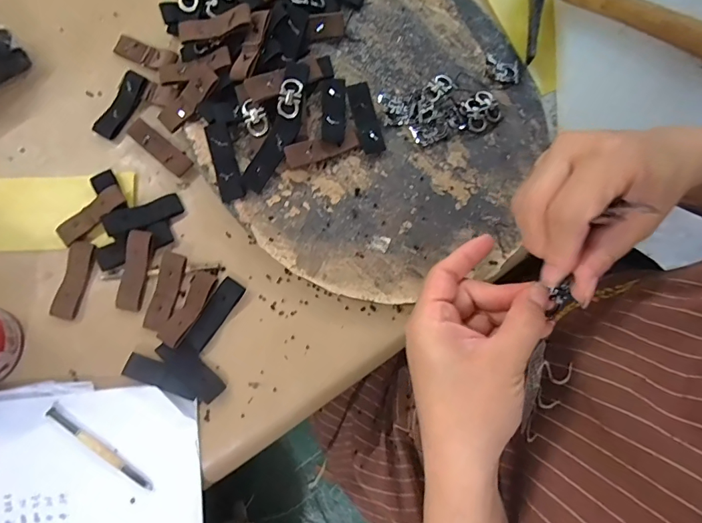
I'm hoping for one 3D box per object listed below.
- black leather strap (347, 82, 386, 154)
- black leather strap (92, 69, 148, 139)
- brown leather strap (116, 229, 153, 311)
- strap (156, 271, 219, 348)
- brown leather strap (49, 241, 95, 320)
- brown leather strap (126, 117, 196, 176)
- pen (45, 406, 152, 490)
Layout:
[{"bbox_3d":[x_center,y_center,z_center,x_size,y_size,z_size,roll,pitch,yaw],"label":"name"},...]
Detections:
[{"bbox_3d":[0.012,-0.122,0.361,0.019,0.010,0.065,-14,79,-3],"label":"black leather strap"},{"bbox_3d":[-0.201,-0.137,0.372,0.023,0.008,0.062,23,80,4],"label":"black leather strap"},{"bbox_3d":[-0.177,0.007,0.343,0.020,0.009,0.064,8,79,2],"label":"brown leather strap"},{"bbox_3d":[-0.130,0.037,0.337,0.021,0.008,0.062,27,80,5],"label":"strap"},{"bbox_3d":[-0.223,0.014,0.339,0.021,0.004,0.061,9,79,2],"label":"brown leather strap"},{"bbox_3d":[-0.163,-0.098,0.364,0.060,0.009,0.019,40,82,7],"label":"brown leather strap"},{"bbox_3d":[-0.189,0.140,0.316,0.096,0.004,0.006,35,81,6],"label":"pen"}]

